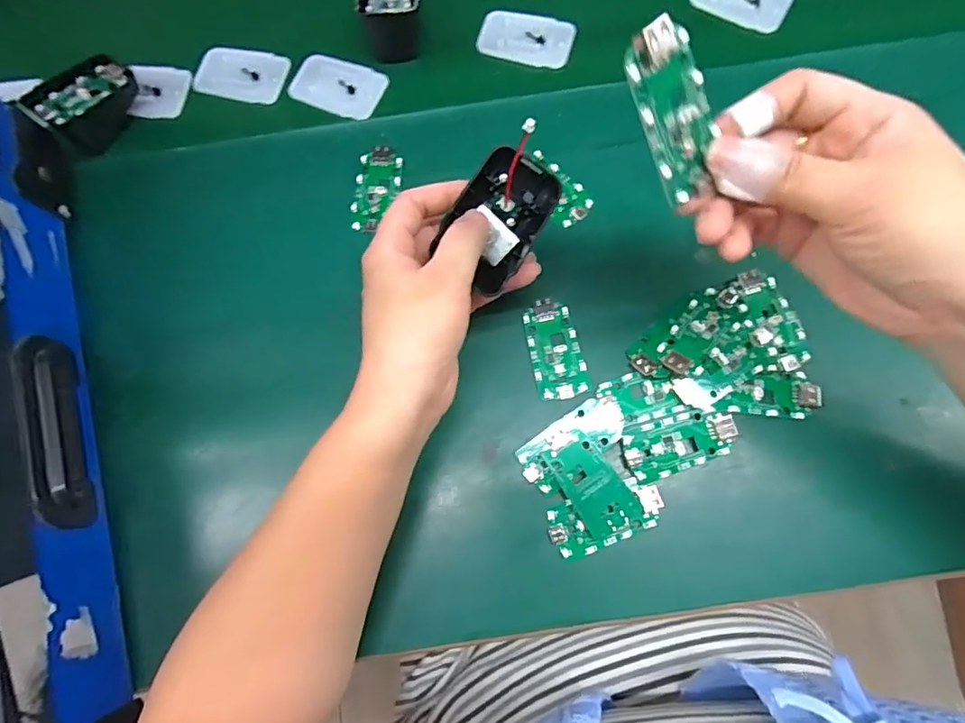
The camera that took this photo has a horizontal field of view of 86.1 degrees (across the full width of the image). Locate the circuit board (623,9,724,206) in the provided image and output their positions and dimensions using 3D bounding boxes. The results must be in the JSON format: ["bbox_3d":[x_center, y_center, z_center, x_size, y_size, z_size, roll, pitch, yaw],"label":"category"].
[{"bbox_3d":[0.073,-0.092,0.193,0.030,0.064,0.005,-37,30,-10],"label":"circuit board"}]

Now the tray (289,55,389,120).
[{"bbox_3d":[-0.110,-0.209,0.389,0.069,0.004,0.049,20,77,8],"label":"tray"}]

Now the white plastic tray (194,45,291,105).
[{"bbox_3d":[-0.187,-0.222,0.398,0.071,0.007,0.044,15,76,6],"label":"white plastic tray"}]

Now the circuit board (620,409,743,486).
[{"bbox_3d":[0.114,0.046,0.298,0.063,0.007,0.032,-18,75,-2],"label":"circuit board"}]

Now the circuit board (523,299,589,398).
[{"bbox_3d":[0.045,-0.008,0.319,0.031,0.007,0.060,-12,75,-1],"label":"circuit board"}]

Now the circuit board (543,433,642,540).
[{"bbox_3d":[0.063,0.068,0.292,0.031,0.004,0.058,-31,81,-7],"label":"circuit board"}]

